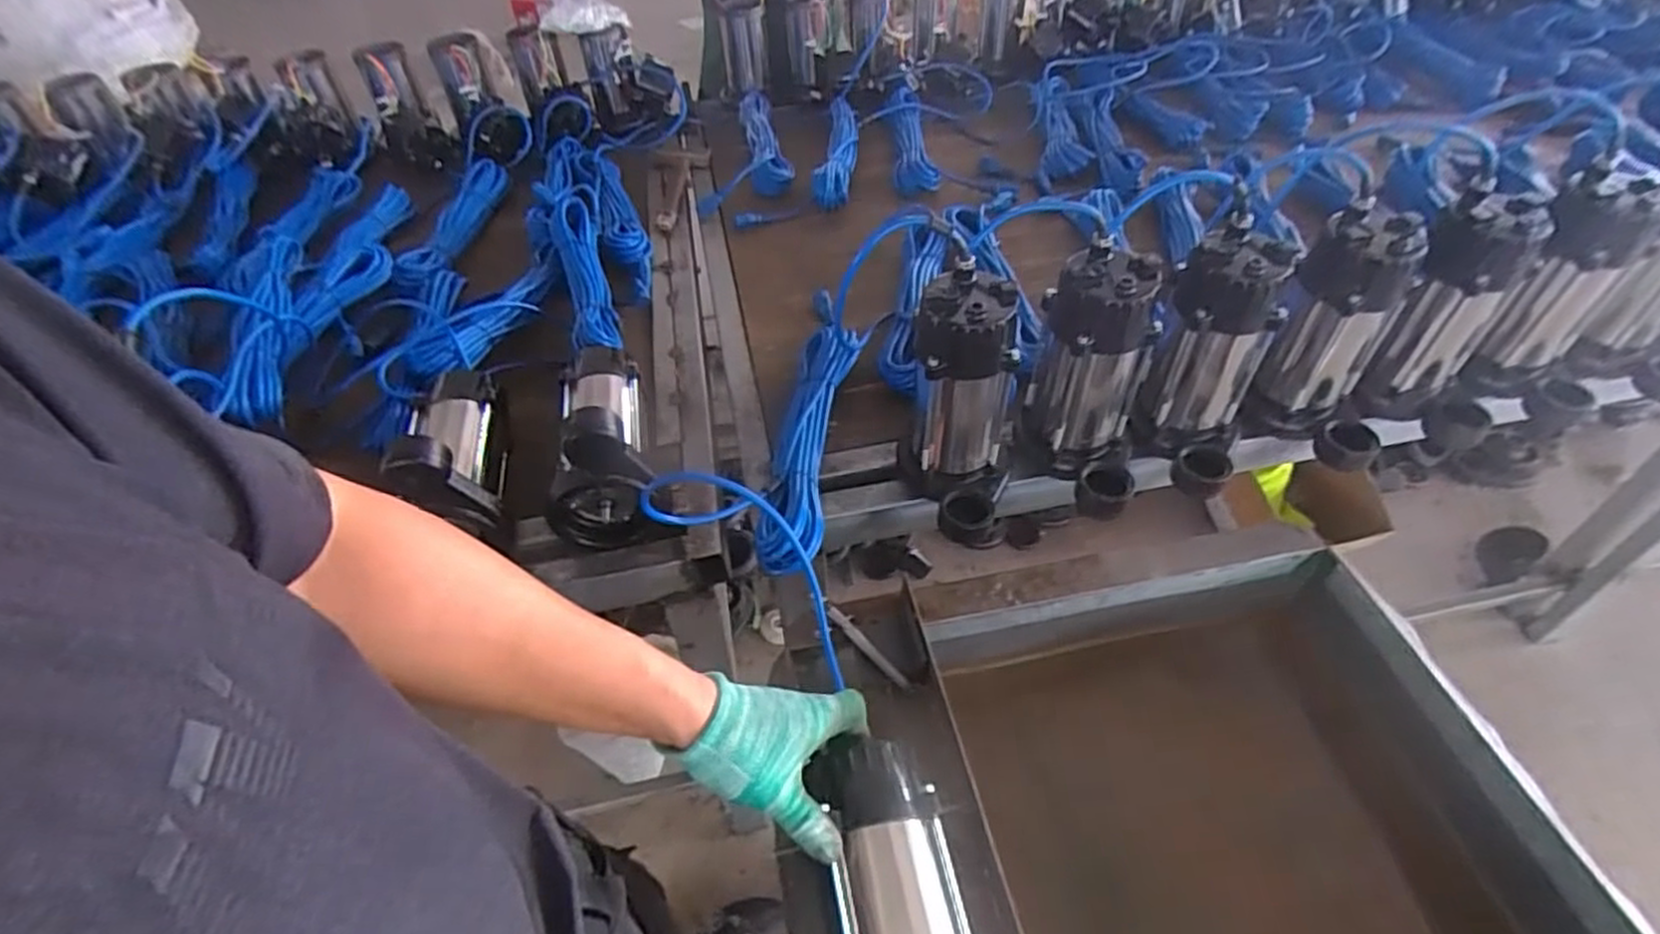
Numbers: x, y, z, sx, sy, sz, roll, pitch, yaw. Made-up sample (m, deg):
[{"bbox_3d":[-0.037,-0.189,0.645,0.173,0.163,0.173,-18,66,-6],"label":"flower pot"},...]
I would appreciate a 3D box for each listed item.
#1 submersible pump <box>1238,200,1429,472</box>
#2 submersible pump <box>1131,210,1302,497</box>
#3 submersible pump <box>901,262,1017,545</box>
[{"bbox_3d":[0.537,-0.129,0.779,0.132,0.229,0.136,30,55,28],"label":"submersible pump"},{"bbox_3d":[0.378,-0.101,0.751,0.109,0.223,0.126,23,52,23],"label":"submersible pump"},{"bbox_3d":[0.123,-0.056,0.735,0.114,0.227,0.140,2,47,5],"label":"submersible pump"}]

